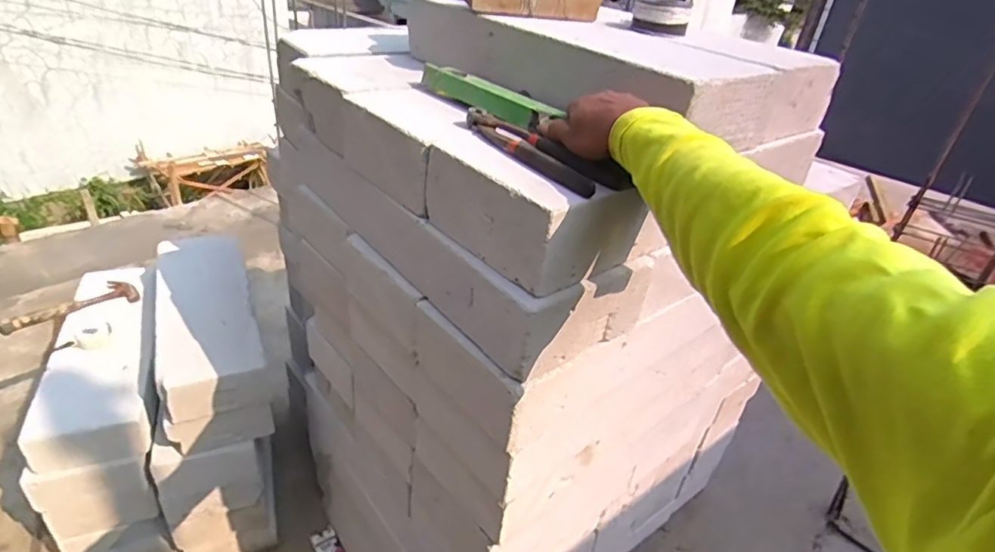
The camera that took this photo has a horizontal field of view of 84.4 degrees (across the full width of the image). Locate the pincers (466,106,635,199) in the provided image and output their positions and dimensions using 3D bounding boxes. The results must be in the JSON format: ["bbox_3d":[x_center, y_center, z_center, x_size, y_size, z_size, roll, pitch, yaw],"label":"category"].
[{"bbox_3d":[0.039,-0.141,0.597,0.045,0.021,0.234,-18,40,-32],"label":"pincers"}]

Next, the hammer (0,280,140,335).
[{"bbox_3d":[-1.065,0.072,1.367,0.284,0.044,0.094,-20,41,-36],"label":"hammer"}]

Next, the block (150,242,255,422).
[{"bbox_3d":[-0.698,0.125,1.340,0.196,0.197,0.587,-11,35,-24],"label":"block"}]

